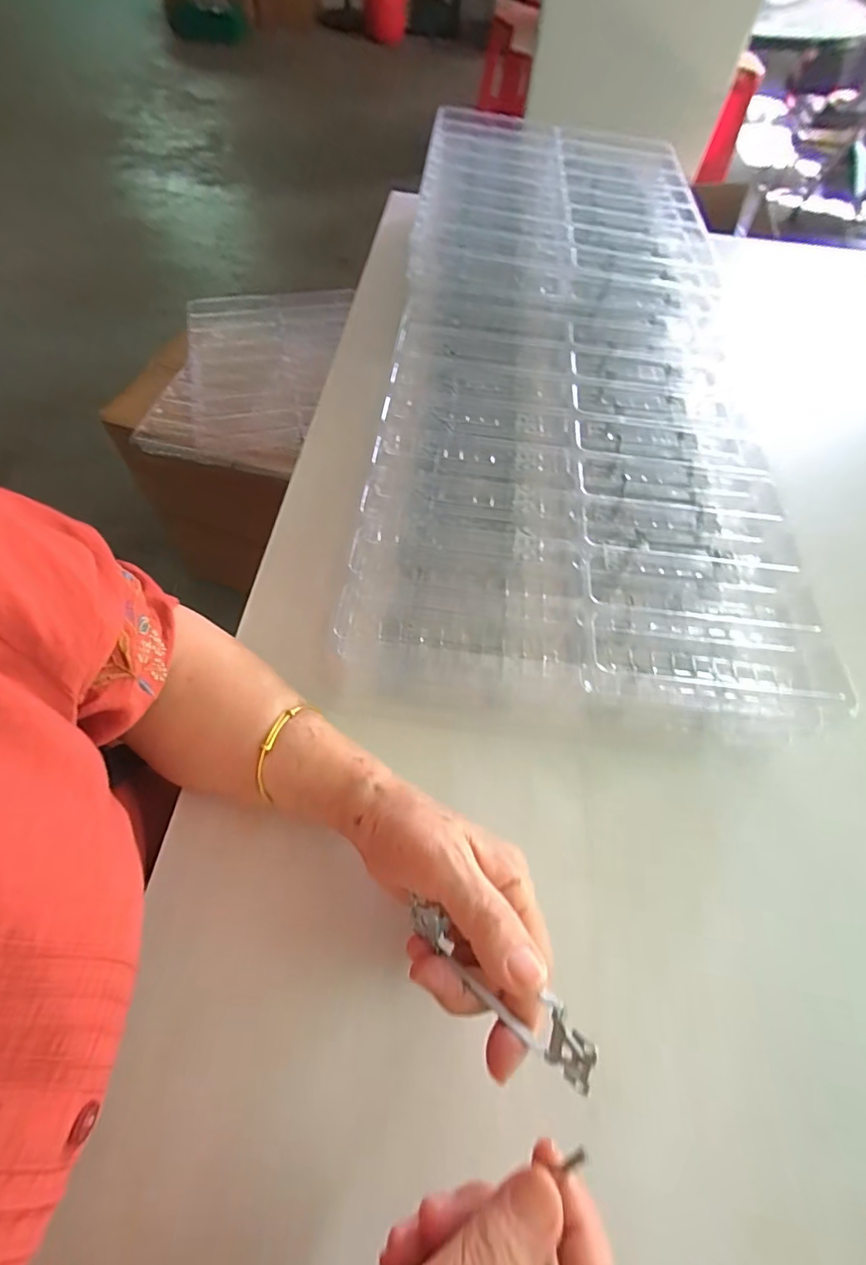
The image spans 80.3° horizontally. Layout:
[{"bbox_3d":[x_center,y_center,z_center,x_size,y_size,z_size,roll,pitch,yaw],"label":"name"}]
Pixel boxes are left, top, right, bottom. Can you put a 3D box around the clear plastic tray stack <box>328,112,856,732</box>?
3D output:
[{"bbox_3d":[0.122,-0.279,0.518,0.362,0.098,0.747,3,60,-2],"label":"clear plastic tray stack"}]

